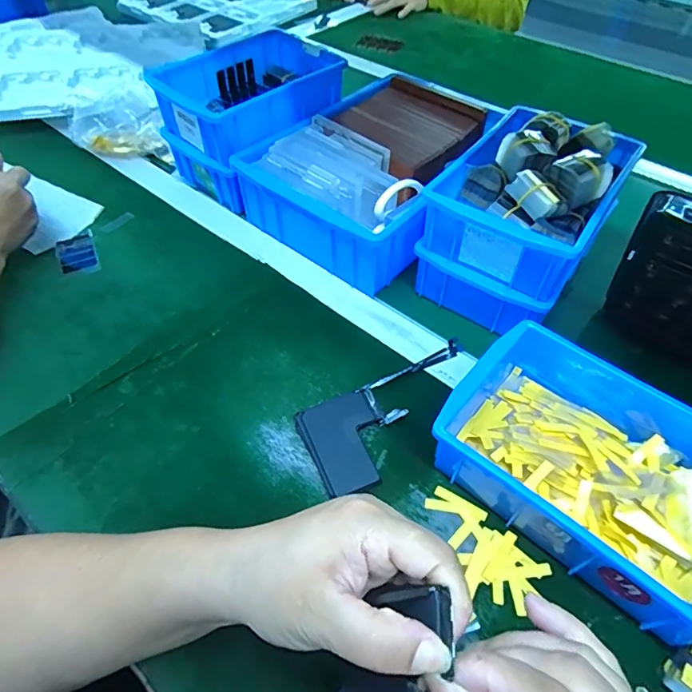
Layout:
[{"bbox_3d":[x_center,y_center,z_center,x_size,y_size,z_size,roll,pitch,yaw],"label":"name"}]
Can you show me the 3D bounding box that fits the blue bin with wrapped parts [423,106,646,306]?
[{"bbox_3d":[0.171,-0.142,0.425,0.133,0.072,0.187,30,58,21],"label":"blue bin with wrapped parts"}]

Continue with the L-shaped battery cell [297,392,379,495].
[{"bbox_3d":[0.002,0.077,0.369,0.060,0.019,0.080,-20,55,-15],"label":"L-shaped battery cell"}]

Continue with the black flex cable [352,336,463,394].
[{"bbox_3d":[0.061,0.018,0.412,0.116,0.015,0.015,-26,59,-23],"label":"black flex cable"}]

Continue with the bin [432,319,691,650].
[{"bbox_3d":[0.181,0.073,0.326,0.202,0.053,0.152,35,60,24],"label":"bin"}]

